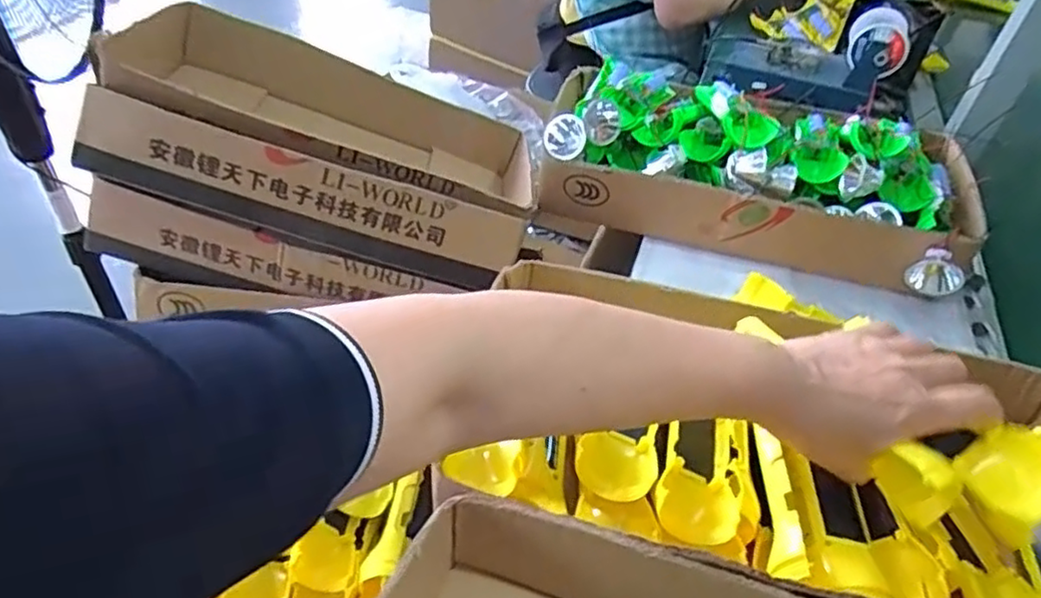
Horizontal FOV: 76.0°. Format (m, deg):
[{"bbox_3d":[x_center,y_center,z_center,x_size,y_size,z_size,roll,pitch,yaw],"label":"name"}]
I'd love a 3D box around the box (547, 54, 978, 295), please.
[{"bbox_3d":[0.245,-0.148,0.704,0.420,0.104,0.238,19,44,11],"label":"box"}]

